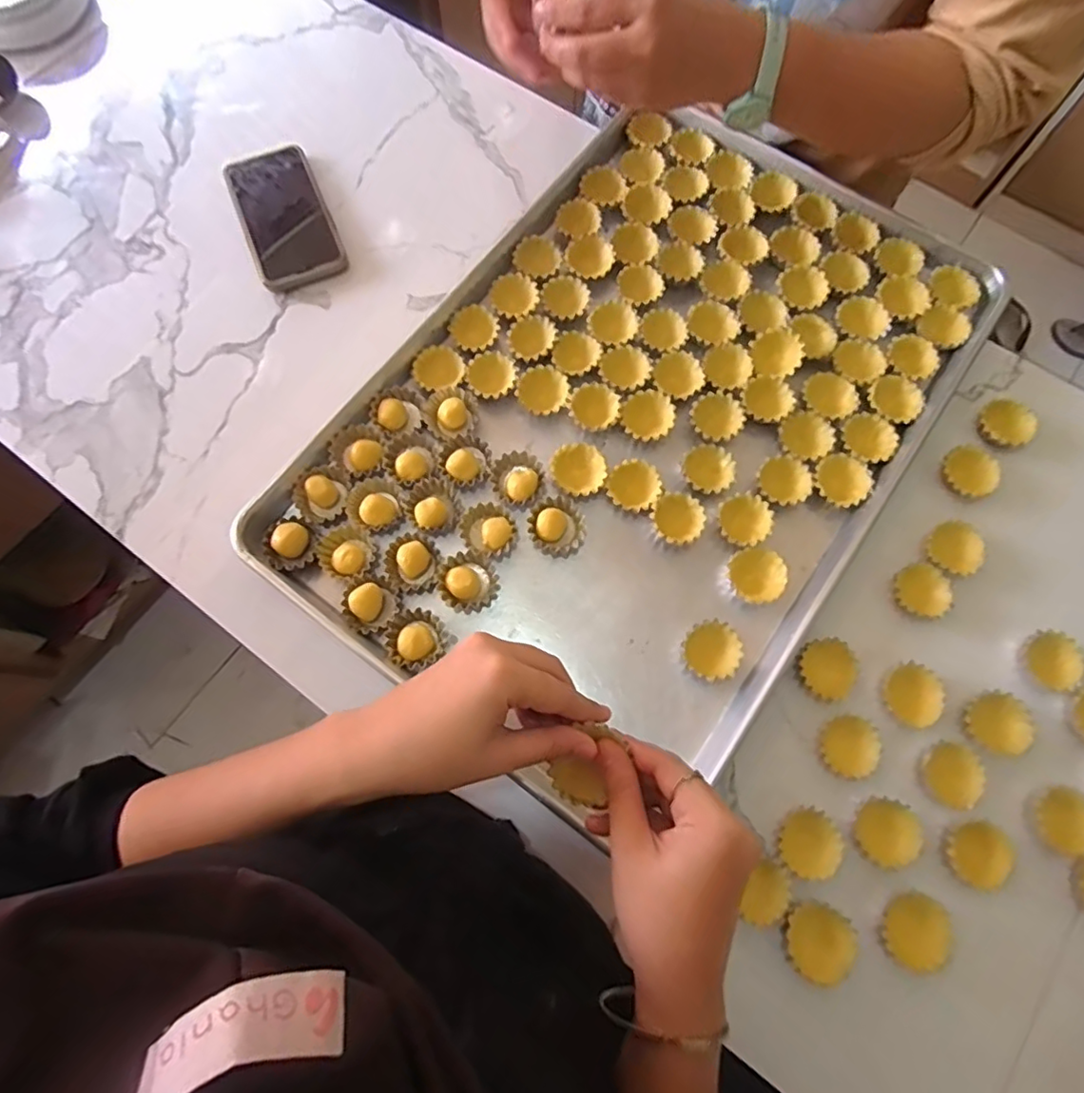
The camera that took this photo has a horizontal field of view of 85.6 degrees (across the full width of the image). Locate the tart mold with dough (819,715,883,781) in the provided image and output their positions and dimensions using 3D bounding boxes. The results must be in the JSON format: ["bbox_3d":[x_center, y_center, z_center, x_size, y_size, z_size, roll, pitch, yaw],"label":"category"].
[{"bbox_3d":[0.222,0.145,0.422,0.043,0.010,0.037,-42,78,-12],"label":"tart mold with dough"}]

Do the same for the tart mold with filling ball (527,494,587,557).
[{"bbox_3d":[0.012,-0.015,0.476,0.043,0.016,0.047,0,73,0],"label":"tart mold with filling ball"}]

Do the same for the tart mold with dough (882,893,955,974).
[{"bbox_3d":[0.244,0.250,0.378,0.040,0.012,0.045,36,76,10],"label":"tart mold with dough"}]

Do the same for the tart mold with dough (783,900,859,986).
[{"bbox_3d":[0.179,0.256,0.378,0.041,0.011,0.044,0,73,0],"label":"tart mold with dough"}]

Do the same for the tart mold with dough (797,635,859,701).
[{"bbox_3d":[0.216,0.092,0.439,0.046,0.010,0.044,-15,74,-5],"label":"tart mold with dough"}]

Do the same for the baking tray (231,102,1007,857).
[{"bbox_3d":[0.087,-0.116,0.500,0.397,0.034,0.587,36,77,9],"label":"baking tray"}]

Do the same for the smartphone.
[{"bbox_3d":[-0.250,-0.319,0.568,0.085,0.016,0.159,-23,75,-7],"label":"smartphone"}]

